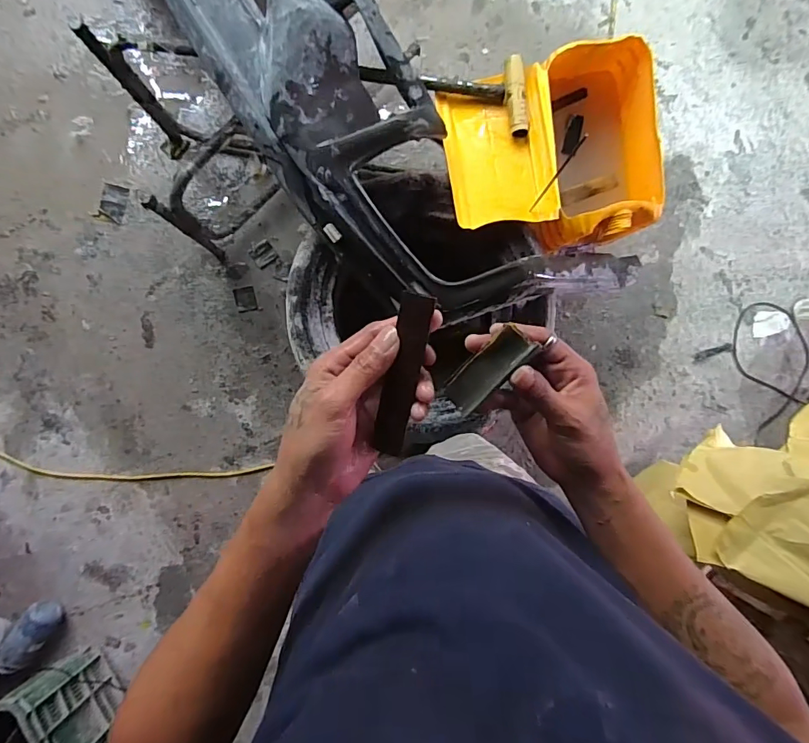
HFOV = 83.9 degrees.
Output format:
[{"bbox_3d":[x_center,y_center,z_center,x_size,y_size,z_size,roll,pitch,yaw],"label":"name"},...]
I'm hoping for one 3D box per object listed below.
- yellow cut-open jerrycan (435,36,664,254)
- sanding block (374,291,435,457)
[{"bbox_3d":[0.325,-0.475,1.012,0.494,0.186,0.391,-14,93,-5],"label":"yellow cut-open jerrycan"},{"bbox_3d":[-0.001,0.004,0.316,0.022,0.004,0.116,13,105,7],"label":"sanding block"}]

